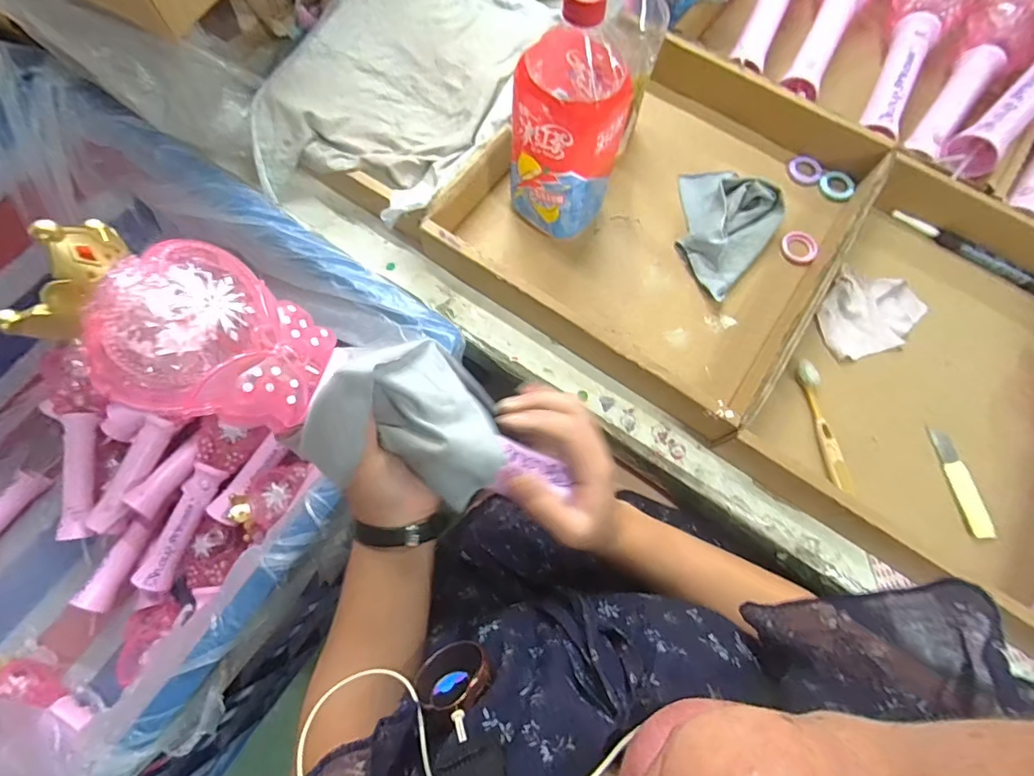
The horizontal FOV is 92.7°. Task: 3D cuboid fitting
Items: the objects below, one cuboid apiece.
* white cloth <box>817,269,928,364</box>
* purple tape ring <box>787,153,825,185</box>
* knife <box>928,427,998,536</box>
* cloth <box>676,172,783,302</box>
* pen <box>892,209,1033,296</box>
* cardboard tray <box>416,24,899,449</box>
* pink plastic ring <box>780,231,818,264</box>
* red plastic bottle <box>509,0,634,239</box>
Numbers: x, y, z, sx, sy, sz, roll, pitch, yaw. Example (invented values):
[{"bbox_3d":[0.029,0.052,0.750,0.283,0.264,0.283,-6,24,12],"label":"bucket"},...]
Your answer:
[{"bbox_3d":[0.364,-0.079,0.501,0.116,0.019,0.083,-14,73,-5],"label":"white cloth"},{"bbox_3d":[0.333,-0.253,0.568,0.037,0.009,0.039,0,73,-1],"label":"purple tape ring"},{"bbox_3d":[0.408,0.086,0.452,0.018,0.012,0.099,-8,73,-4],"label":"knife"},{"bbox_3d":[0.208,-0.175,0.521,0.107,0.034,0.140,37,75,10],"label":"cloth"},{"bbox_3d":[0.501,-0.146,0.536,0.185,0.018,0.017,36,75,10],"label":"pen"},{"bbox_3d":[0.153,-0.193,0.518,0.344,0.064,0.372,35,75,9],"label":"cardboard tray"},{"bbox_3d":[0.305,-0.151,0.533,0.038,0.009,0.039,0,73,-1],"label":"pink plastic ring"},{"bbox_3d":[0.046,-0.232,0.439,0.090,0.220,0.081,40,76,11],"label":"red plastic bottle"}]

